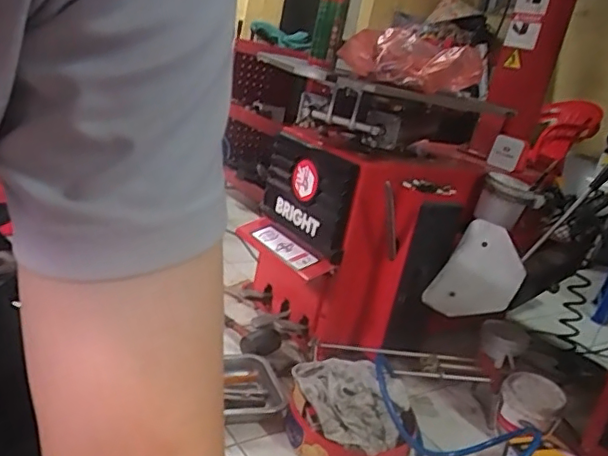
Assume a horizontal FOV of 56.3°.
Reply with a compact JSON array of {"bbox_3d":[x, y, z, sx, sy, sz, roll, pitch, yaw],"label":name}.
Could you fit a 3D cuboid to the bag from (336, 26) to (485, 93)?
[{"bbox_3d":[0.222,-0.355,1.183,0.279,0.117,0.124,18,19,20],"label":"bag"}]

